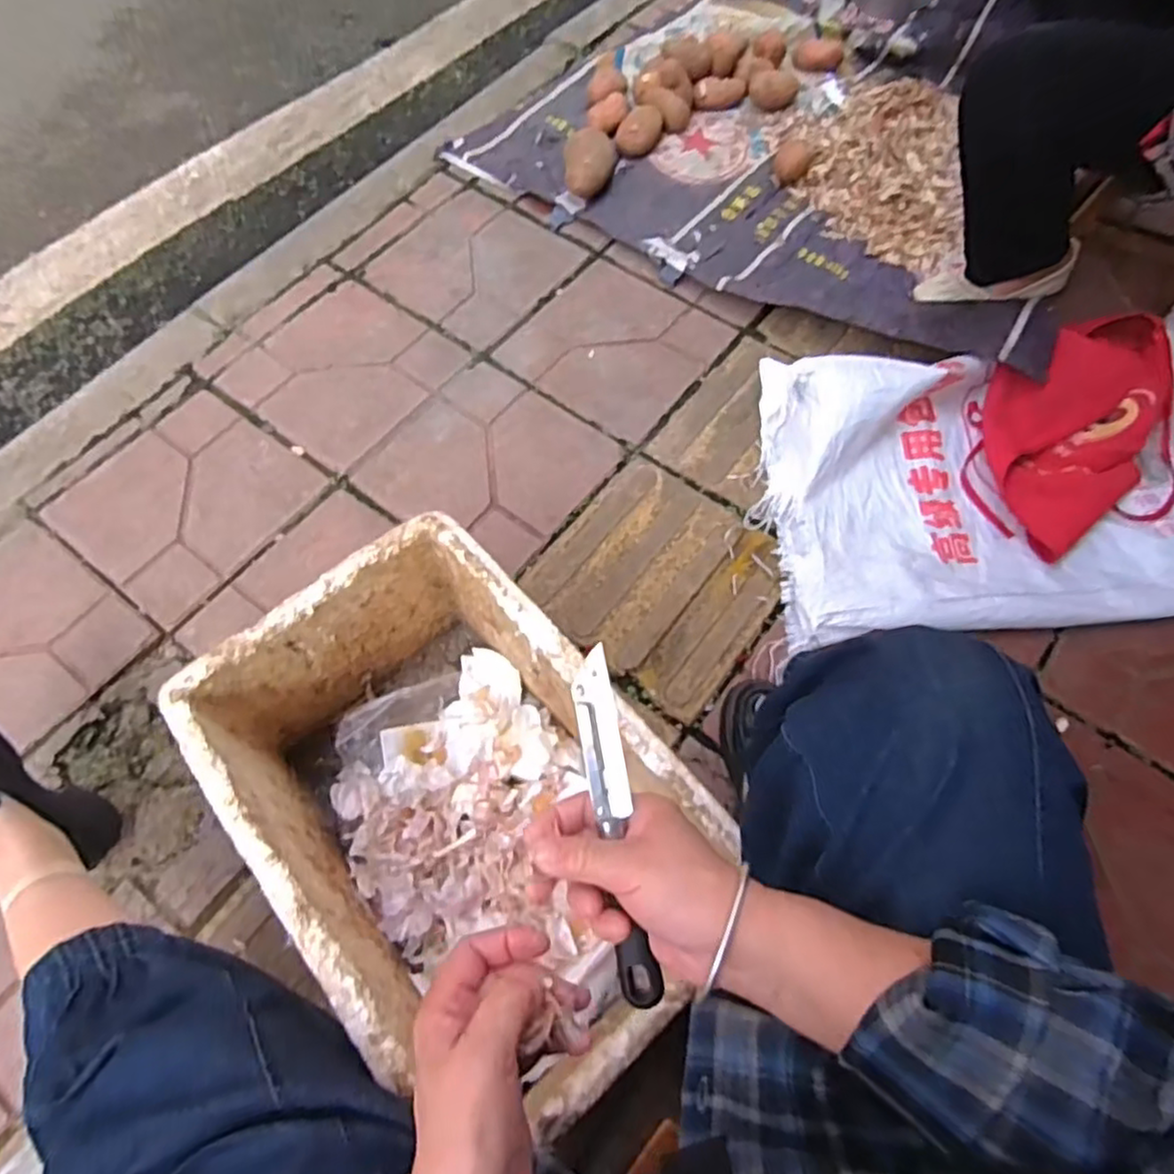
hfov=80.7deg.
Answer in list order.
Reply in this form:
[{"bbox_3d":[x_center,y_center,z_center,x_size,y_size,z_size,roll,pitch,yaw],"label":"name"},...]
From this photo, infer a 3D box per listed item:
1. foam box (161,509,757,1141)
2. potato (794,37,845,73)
[{"bbox_3d":[-0.127,0.202,0.689,0.312,0.256,0.430,-38,73,-17],"label":"foam box"},{"bbox_3d":[0.473,-1.087,1.407,0.101,0.041,0.054,10,65,5],"label":"potato"}]

